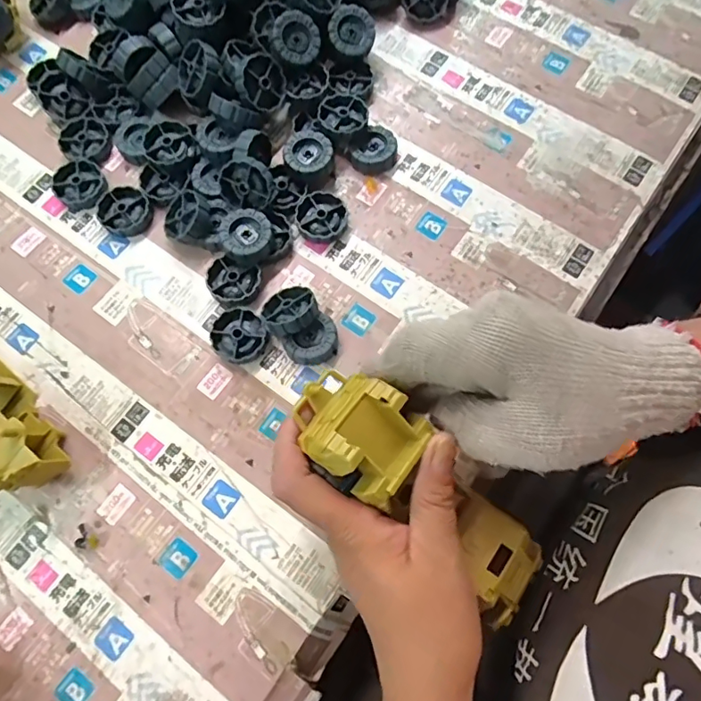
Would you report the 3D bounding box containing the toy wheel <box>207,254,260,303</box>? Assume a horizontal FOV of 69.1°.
[{"bbox_3d":[-0.086,-0.050,0.376,0.038,0.014,0.033,18,77,6],"label":"toy wheel"}]

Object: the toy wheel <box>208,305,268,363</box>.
[{"bbox_3d":[-0.079,-0.011,0.364,0.039,0.011,0.039,0,76,2],"label":"toy wheel"}]

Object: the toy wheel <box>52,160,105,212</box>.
[{"bbox_3d":[-0.212,-0.129,0.400,0.038,0.010,0.042,-23,76,-4],"label":"toy wheel"}]

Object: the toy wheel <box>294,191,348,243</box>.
[{"bbox_3d":[-0.023,-0.101,0.388,0.036,0.012,0.037,0,76,2],"label":"toy wheel"}]

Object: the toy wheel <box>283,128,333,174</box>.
[{"bbox_3d":[-0.032,-0.150,0.392,0.035,0.016,0.036,0,76,2],"label":"toy wheel"}]

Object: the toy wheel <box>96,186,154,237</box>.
[{"bbox_3d":[-0.175,-0.107,0.395,0.040,0.010,0.037,0,76,2],"label":"toy wheel"}]

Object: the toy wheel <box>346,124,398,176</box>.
[{"bbox_3d":[0.020,-0.157,0.402,0.035,0.012,0.037,0,76,2],"label":"toy wheel"}]

